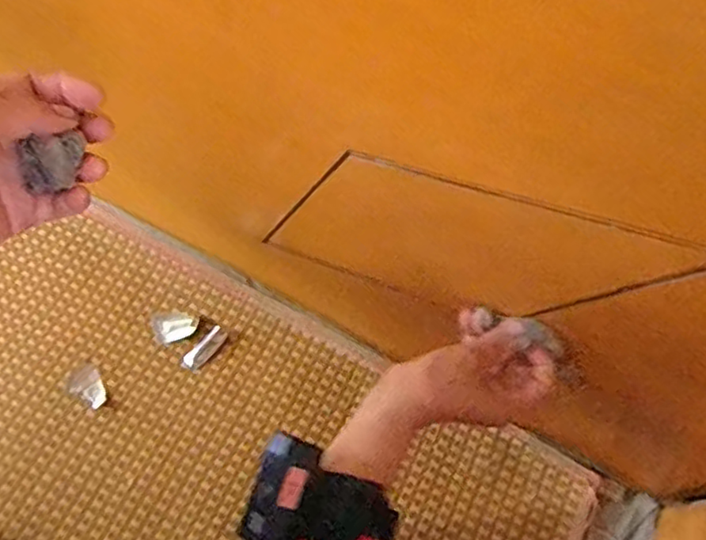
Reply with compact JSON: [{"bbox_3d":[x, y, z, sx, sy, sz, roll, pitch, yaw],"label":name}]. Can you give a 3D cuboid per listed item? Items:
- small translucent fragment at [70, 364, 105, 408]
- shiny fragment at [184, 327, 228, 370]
[{"bbox_3d":[-0.280,0.124,0.660,0.030,0.004,0.045,-24,71,-14],"label":"small translucent fragment"},{"bbox_3d":[-0.160,0.085,0.681,0.021,0.005,0.052,41,70,12],"label":"shiny fragment"}]

